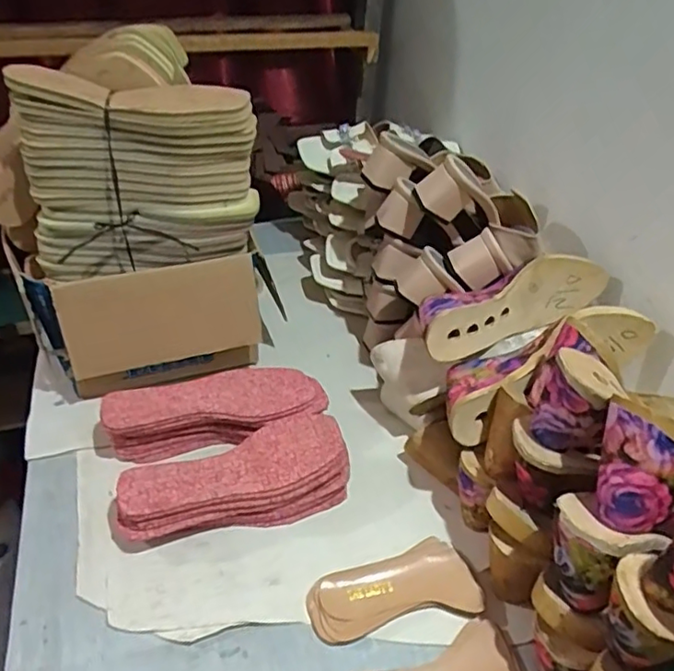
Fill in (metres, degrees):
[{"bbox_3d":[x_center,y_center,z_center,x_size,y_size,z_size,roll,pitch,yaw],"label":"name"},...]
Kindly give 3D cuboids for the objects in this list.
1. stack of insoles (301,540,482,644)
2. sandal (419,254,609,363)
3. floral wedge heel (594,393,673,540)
[{"bbox_3d":[0.054,0.252,0.591,0.162,0.017,0.073,-10,40,-17],"label":"stack of insoles"},{"bbox_3d":[0.191,-0.042,0.697,0.235,0.075,0.078,-13,41,-20],"label":"sandal"},{"bbox_3d":[0.285,0.089,0.517,0.224,0.096,0.091,-5,32,-43],"label":"floral wedge heel"}]

